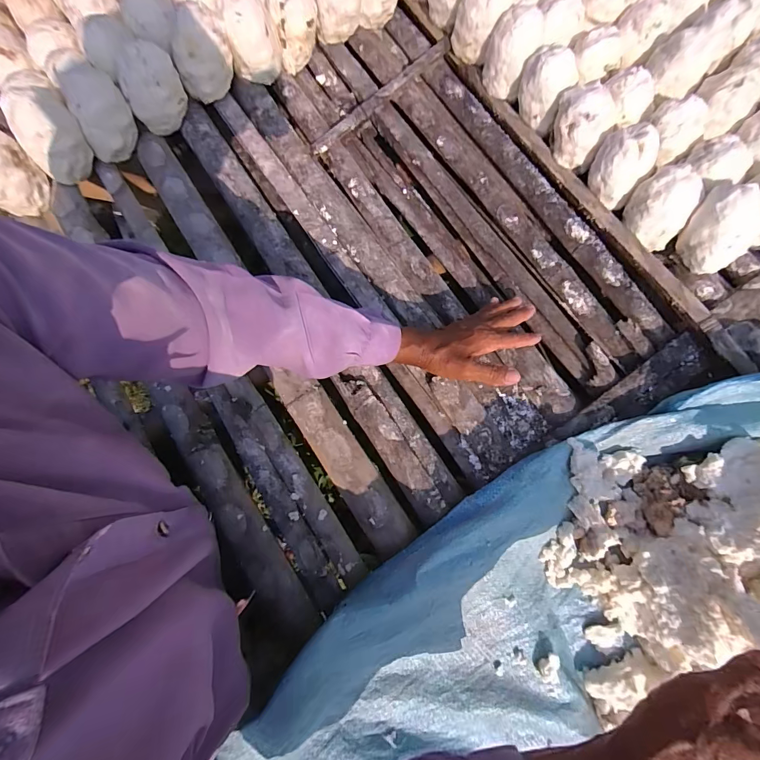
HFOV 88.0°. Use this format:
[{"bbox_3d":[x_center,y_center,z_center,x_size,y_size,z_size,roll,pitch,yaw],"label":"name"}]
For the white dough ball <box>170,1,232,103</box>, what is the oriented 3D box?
[{"bbox_3d":[-0.260,-0.479,0.588,0.077,0.103,0.070,0,78,1],"label":"white dough ball"}]

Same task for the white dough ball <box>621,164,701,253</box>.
[{"bbox_3d":[0.386,-0.235,0.541,0.081,0.080,0.074,41,81,8],"label":"white dough ball"}]

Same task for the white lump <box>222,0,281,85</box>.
[{"bbox_3d":[-0.196,-0.524,0.600,0.074,0.093,0.066,-14,78,-2],"label":"white lump"}]

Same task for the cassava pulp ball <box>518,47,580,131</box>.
[{"bbox_3d":[0.248,-0.438,0.587,0.063,0.078,0.077,-41,80,-7],"label":"cassava pulp ball"}]

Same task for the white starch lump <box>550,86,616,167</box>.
[{"bbox_3d":[0.291,-0.370,0.578,0.078,0.092,0.085,0,78,1],"label":"white starch lump"}]

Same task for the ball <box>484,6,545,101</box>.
[{"bbox_3d":[0.201,-0.498,0.604,0.073,0.099,0.067,0,78,1],"label":"ball"}]

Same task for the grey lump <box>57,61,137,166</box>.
[{"bbox_3d":[-0.402,-0.391,0.569,0.073,0.083,0.096,-20,78,-3],"label":"grey lump"}]

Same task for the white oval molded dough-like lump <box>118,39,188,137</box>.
[{"bbox_3d":[-0.329,-0.423,0.572,0.083,0.090,0.065,-28,79,-5],"label":"white oval molded dough-like lump"}]

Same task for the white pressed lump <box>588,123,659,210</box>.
[{"bbox_3d":[0.335,-0.300,0.548,0.072,0.073,0.069,36,81,8],"label":"white pressed lump"}]

